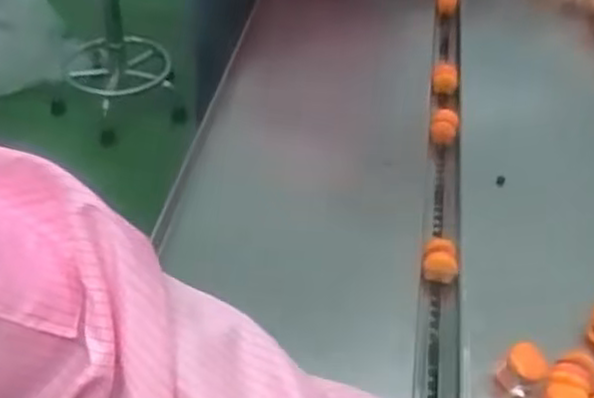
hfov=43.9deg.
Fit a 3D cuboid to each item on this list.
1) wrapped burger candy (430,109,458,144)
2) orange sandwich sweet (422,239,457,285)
[{"bbox_3d":[0.155,-0.076,0.776,0.026,0.030,0.022,10,43,8],"label":"wrapped burger candy"},{"bbox_3d":[0.125,0.054,0.641,0.029,0.031,0.024,13,43,10],"label":"orange sandwich sweet"}]

